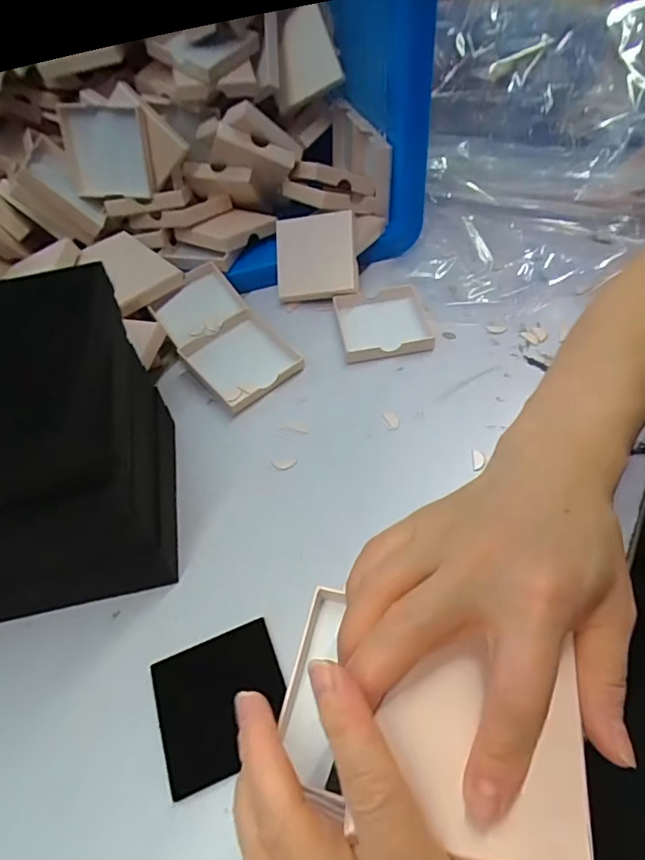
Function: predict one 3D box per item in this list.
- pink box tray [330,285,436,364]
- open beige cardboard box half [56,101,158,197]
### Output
[{"bbox_3d":[0.057,-0.101,0.473,0.083,0.018,0.087,-10,50,-2],"label":"pink box tray"},{"bbox_3d":[-0.206,-0.263,0.485,0.080,0.077,0.017,2,28,5],"label":"open beige cardboard box half"}]

